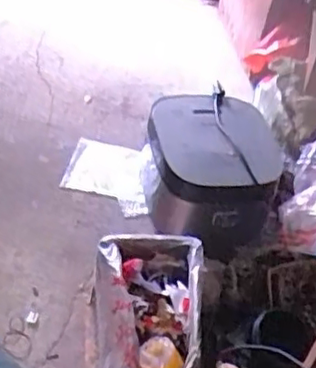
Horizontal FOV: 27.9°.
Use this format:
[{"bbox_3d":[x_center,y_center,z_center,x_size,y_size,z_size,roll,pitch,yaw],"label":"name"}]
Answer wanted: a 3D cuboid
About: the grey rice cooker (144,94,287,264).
[{"bbox_3d":[0.126,-0.031,1.358,0.276,0.240,0.292,17,45,8],"label":"grey rice cooker"}]

